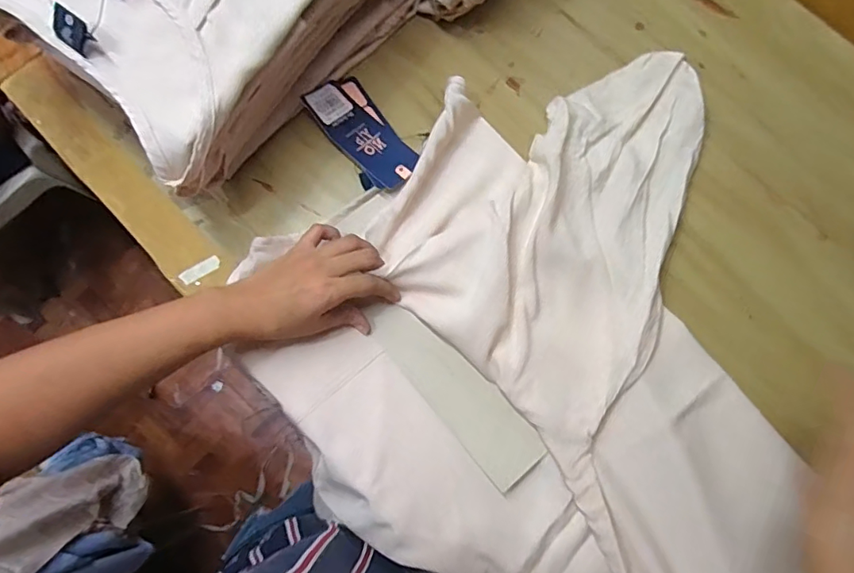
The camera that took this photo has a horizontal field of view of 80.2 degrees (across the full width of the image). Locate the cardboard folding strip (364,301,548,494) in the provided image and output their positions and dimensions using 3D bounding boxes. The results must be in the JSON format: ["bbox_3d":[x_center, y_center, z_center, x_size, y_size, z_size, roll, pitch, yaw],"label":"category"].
[{"bbox_3d":[0.021,0.079,0.412,0.049,0.009,0.174,-40,79,-9],"label":"cardboard folding strip"}]

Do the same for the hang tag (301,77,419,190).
[{"bbox_3d":[-0.057,-0.138,0.455,0.054,0.013,0.118,-37,80,-7],"label":"hang tag"}]

